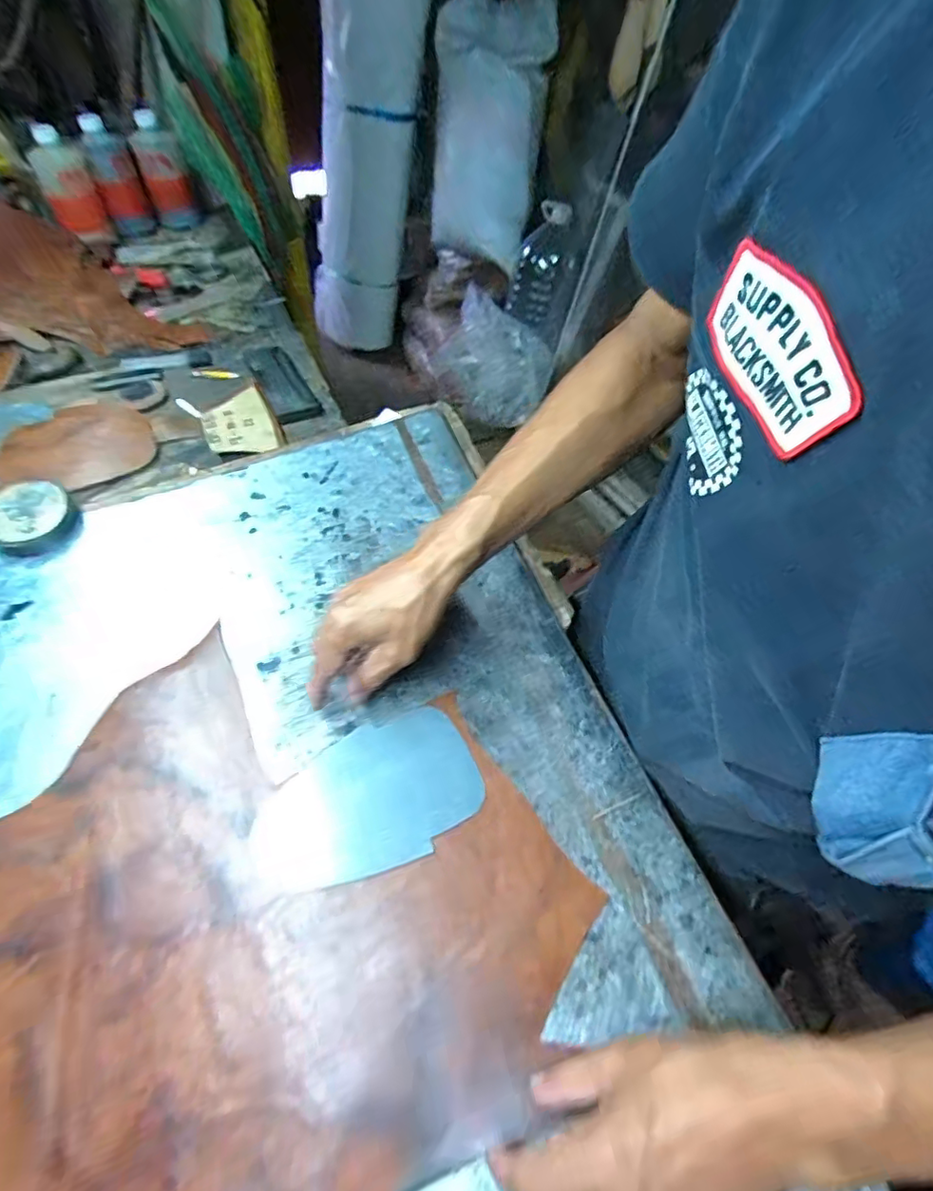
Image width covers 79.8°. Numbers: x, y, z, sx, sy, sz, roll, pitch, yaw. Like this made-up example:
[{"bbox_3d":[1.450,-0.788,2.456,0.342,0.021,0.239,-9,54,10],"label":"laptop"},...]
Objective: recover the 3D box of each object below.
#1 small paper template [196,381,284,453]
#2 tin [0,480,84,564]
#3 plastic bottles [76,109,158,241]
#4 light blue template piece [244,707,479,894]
[{"bbox_3d":[-0.267,-0.204,0.655,0.079,0.009,0.117,-23,60,-16],"label":"small paper template"},{"bbox_3d":[-0.418,-0.073,0.539,0.075,0.033,0.085,-38,64,-23],"label":"tin"},{"bbox_3d":[-0.558,-0.662,0.893,0.062,0.144,0.065,-11,57,-9],"label":"plastic bottles"},{"bbox_3d":[-0.074,0.149,0.415,0.163,0.004,0.103,-17,58,-12],"label":"light blue template piece"}]

